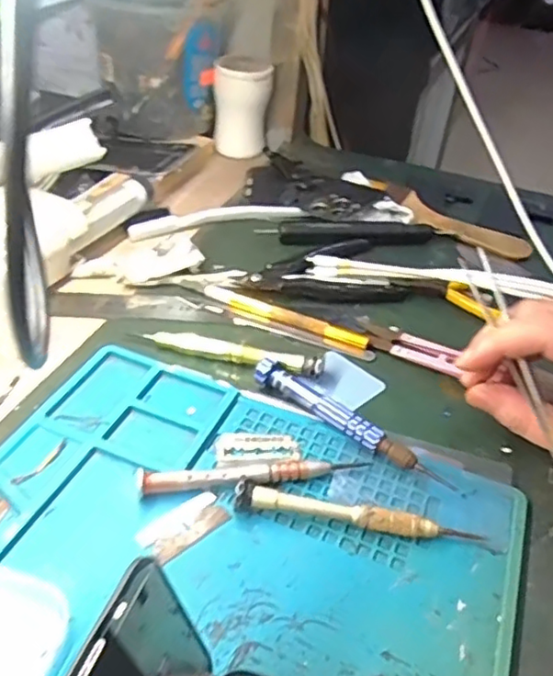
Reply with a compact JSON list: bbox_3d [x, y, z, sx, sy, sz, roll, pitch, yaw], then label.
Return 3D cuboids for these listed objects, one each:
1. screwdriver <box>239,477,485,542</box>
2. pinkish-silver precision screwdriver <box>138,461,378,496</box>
[{"bbox_3d":[0.037,0.080,0.287,0.112,0.014,0.015,8,39,1],"label":"screwdriver"},{"bbox_3d":[-0.010,0.066,0.300,0.111,0.012,0.010,-3,40,-12],"label":"pinkish-silver precision screwdriver"}]

